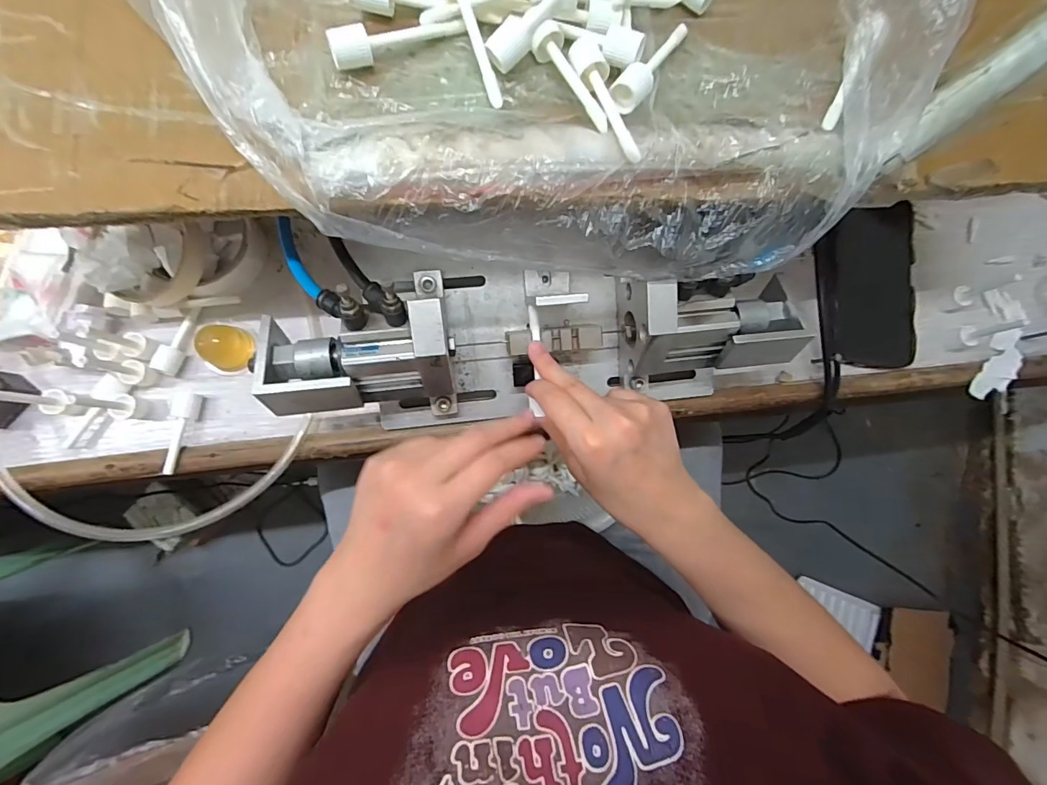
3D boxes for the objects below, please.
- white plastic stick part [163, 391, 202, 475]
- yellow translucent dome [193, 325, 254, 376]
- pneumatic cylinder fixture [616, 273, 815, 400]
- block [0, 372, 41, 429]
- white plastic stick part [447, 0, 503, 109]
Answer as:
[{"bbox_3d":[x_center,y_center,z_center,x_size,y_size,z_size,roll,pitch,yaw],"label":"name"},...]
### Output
[{"bbox_3d":[-0.273,0.032,0.363,0.016,0.012,0.064,10,84,-3],"label":"white plastic stick part"},{"bbox_3d":[-0.236,-0.033,0.364,0.039,0.025,0.037,0,84,-5],"label":"yellow translucent dome"},{"bbox_3d":[0.136,-0.043,0.357,0.141,0.097,0.086,-4,85,-5],"label":"pneumatic cylinder fixture"},{"bbox_3d":[-0.398,0.005,0.348,0.027,0.029,0.038,38,83,0],"label":"block"},{"bbox_3d":[-0.030,-0.203,0.256,0.018,0.024,0.083,-19,86,-6],"label":"white plastic stick part"}]

